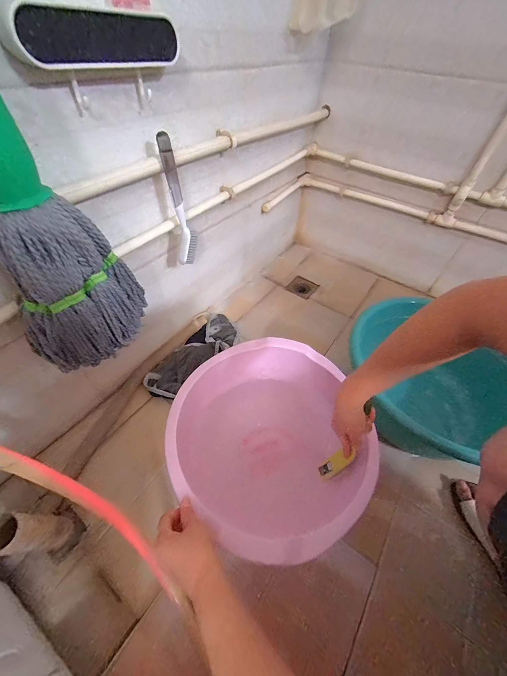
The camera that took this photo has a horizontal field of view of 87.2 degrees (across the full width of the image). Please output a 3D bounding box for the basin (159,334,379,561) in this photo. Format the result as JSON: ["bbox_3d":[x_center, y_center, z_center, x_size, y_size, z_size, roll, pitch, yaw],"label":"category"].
[{"bbox_3d":[0.031,0.198,0.549,0.368,0.150,0.371,2,51,-2],"label":"basin"}]

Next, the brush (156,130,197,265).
[{"bbox_3d":[-0.145,-0.259,0.531,0.044,0.233,0.034,-7,51,-9],"label":"brush"}]

